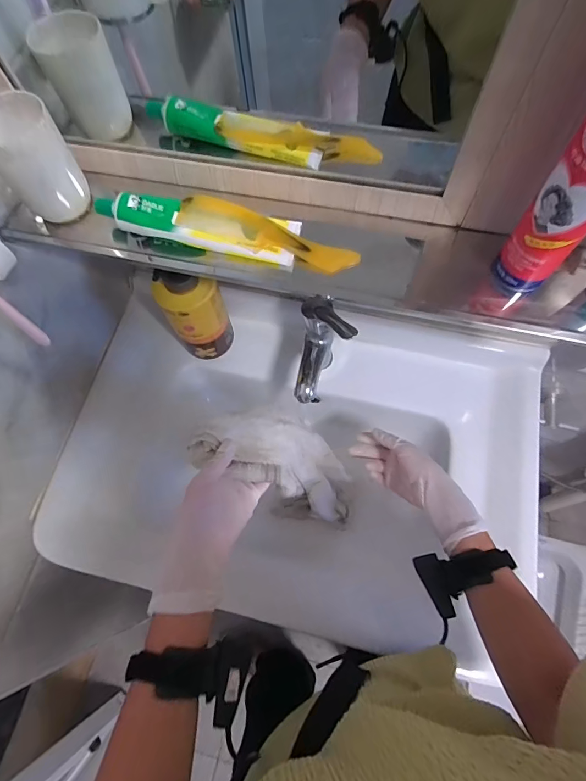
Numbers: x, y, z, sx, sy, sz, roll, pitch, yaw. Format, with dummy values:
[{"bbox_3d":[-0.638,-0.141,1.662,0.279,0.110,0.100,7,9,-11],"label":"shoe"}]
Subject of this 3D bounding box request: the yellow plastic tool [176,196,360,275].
[{"bbox_3d":[-0.027,-0.157,0.397,0.184,0.022,0.039,21,72,9],"label":"yellow plastic tool"}]

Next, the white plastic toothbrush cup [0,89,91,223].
[{"bbox_3d":[-0.266,-0.236,0.402,0.070,0.099,0.066,-42,74,-13],"label":"white plastic toothbrush cup"}]

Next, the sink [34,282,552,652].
[{"bbox_3d":[0.006,0.115,0.640,0.678,0.166,0.478,15,71,7],"label":"sink"}]

